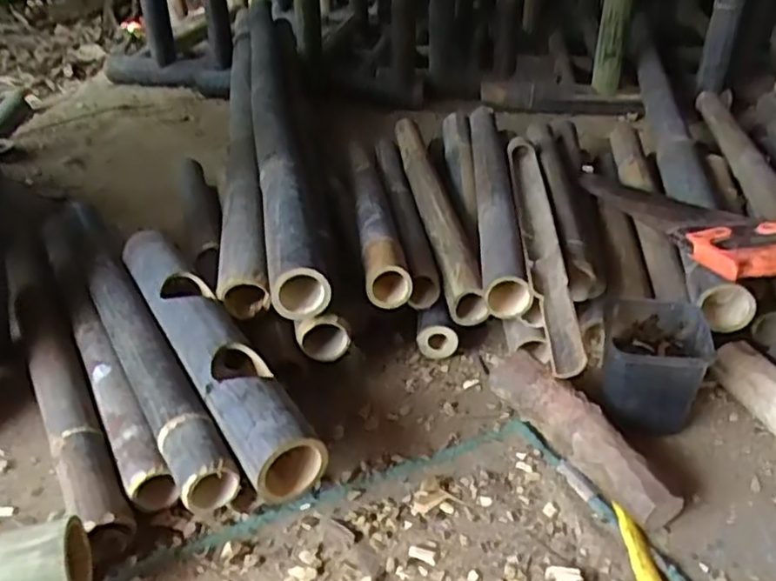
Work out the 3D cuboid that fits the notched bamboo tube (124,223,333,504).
[{"bbox_3d":[-0.213,0.060,0.811,0.074,0.068,0.467,-19,37,-27],"label":"notched bamboo tube"}]

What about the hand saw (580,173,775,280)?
[{"bbox_3d":[0.406,-0.111,0.977,0.118,0.045,0.466,-5,21,-9],"label":"hand saw"}]

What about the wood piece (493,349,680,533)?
[{"bbox_3d":[0.216,0.158,0.772,0.061,0.064,0.257,-19,38,-28],"label":"wood piece"}]

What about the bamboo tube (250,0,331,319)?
[{"bbox_3d":[-0.231,-0.390,1.385,0.080,0.060,1.468,-6,33,-9],"label":"bamboo tube"}]

